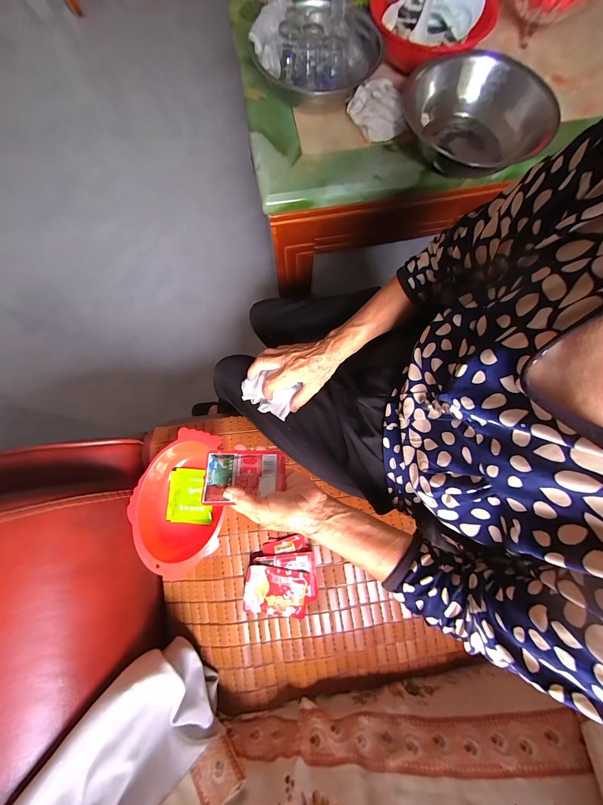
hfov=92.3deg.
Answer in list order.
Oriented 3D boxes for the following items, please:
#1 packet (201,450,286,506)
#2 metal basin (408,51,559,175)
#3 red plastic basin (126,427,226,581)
[{"bbox_3d":[-0.072,0.091,0.365,0.098,0.008,0.068,1,54,-7],"label":"packet"},{"bbox_3d":[0.327,-0.560,0.565,0.223,0.098,0.251,-2,78,-1],"label":"metal basin"},{"bbox_3d":[-0.199,0.158,0.477,0.143,0.047,0.225,5,78,0],"label":"red plastic basin"}]

